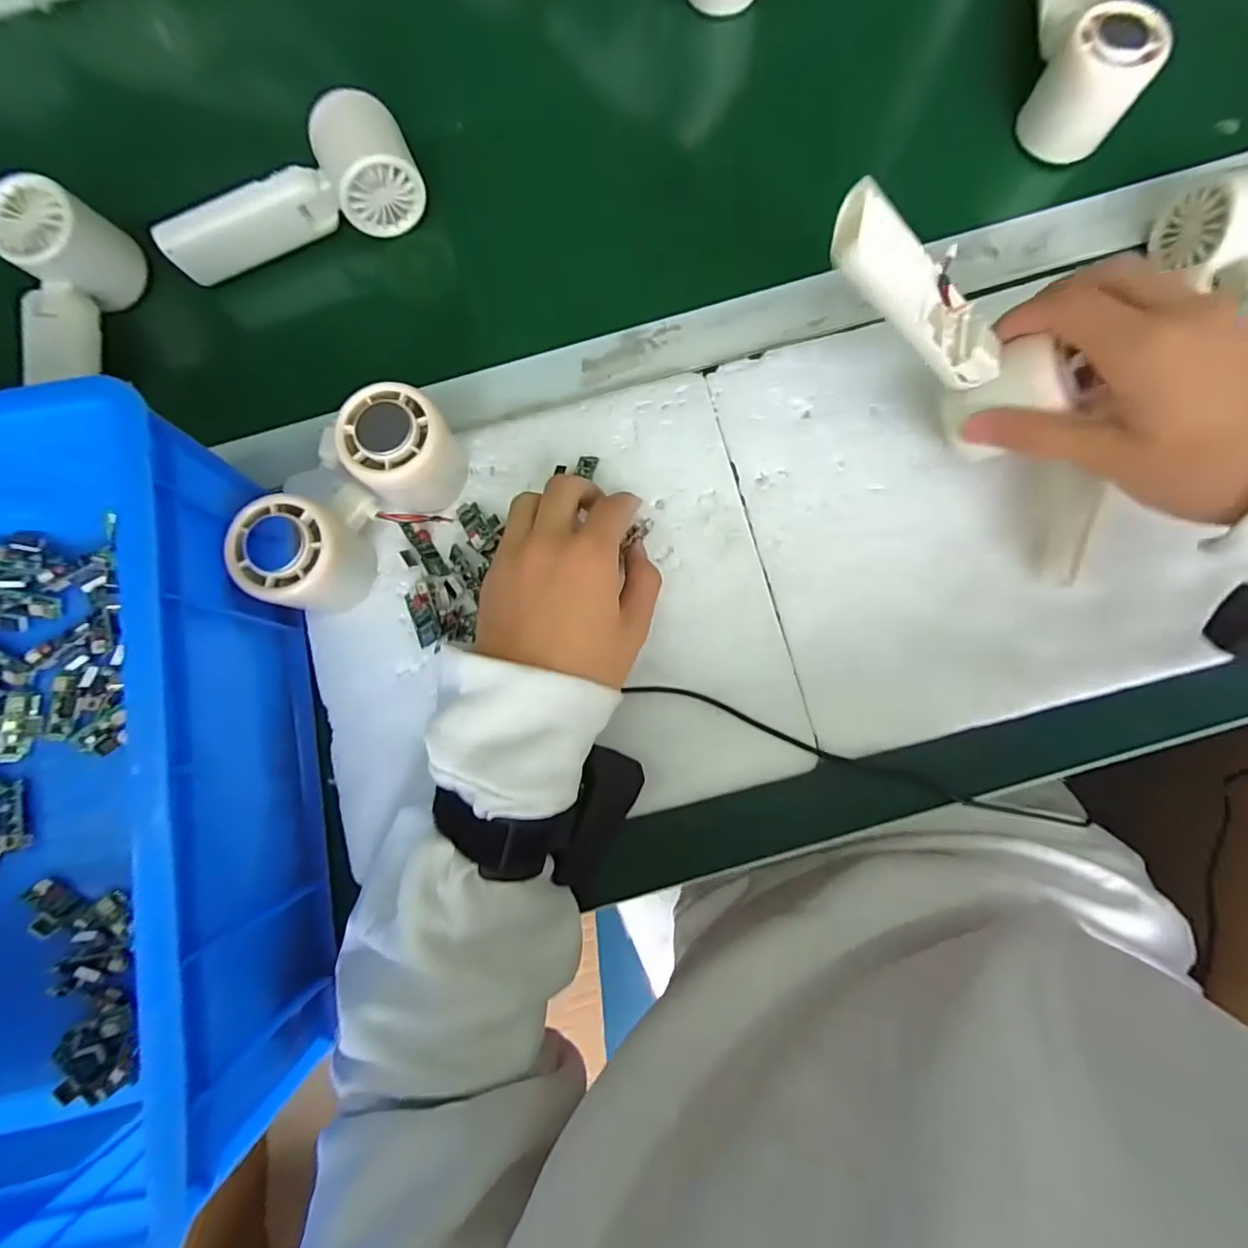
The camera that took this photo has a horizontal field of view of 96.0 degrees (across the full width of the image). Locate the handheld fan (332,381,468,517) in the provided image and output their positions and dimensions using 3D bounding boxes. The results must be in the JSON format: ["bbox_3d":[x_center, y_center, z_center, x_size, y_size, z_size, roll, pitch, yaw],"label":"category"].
[{"bbox_3d":[-0.121,-0.097,0.317,0.052,0.060,0.052,0,83,4],"label":"handheld fan"}]

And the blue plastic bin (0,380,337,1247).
[{"bbox_3d":[-0.311,0.092,0.276,0.277,0.135,0.332,-9,82,2],"label":"blue plastic bin"}]

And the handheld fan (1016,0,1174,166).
[{"bbox_3d":[0.296,-0.389,0.357,0.055,0.051,0.162,2,83,4],"label":"handheld fan"}]

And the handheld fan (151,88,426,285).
[{"bbox_3d":[-0.214,-0.279,0.365,0.168,0.048,0.057,-17,82,1],"label":"handheld fan"}]

